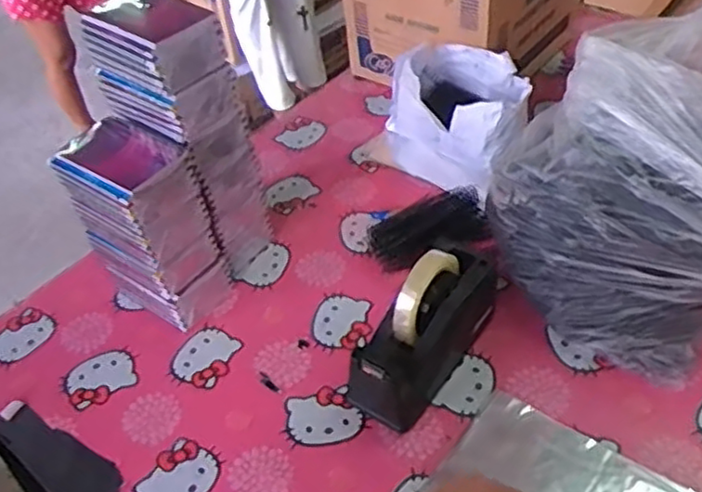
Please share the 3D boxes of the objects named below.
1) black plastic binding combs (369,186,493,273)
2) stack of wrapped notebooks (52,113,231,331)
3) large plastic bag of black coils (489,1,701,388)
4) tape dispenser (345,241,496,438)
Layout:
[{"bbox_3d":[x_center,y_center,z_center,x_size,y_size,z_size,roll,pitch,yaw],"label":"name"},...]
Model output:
[{"bbox_3d":[0.102,-0.022,0.914,0.156,0.052,0.070,-24,46,-16],"label":"black plastic binding combs"},{"bbox_3d":[-0.248,-0.022,0.839,0.153,0.229,0.106,26,53,30],"label":"stack of wrapped notebooks"},{"bbox_3d":[0.387,-0.068,0.760,0.389,0.269,0.346,-34,50,-25],"label":"large plastic bag of black coils"},{"bbox_3d":[0.082,0.089,0.750,0.072,0.136,0.214,25,53,29],"label":"tape dispenser"}]

